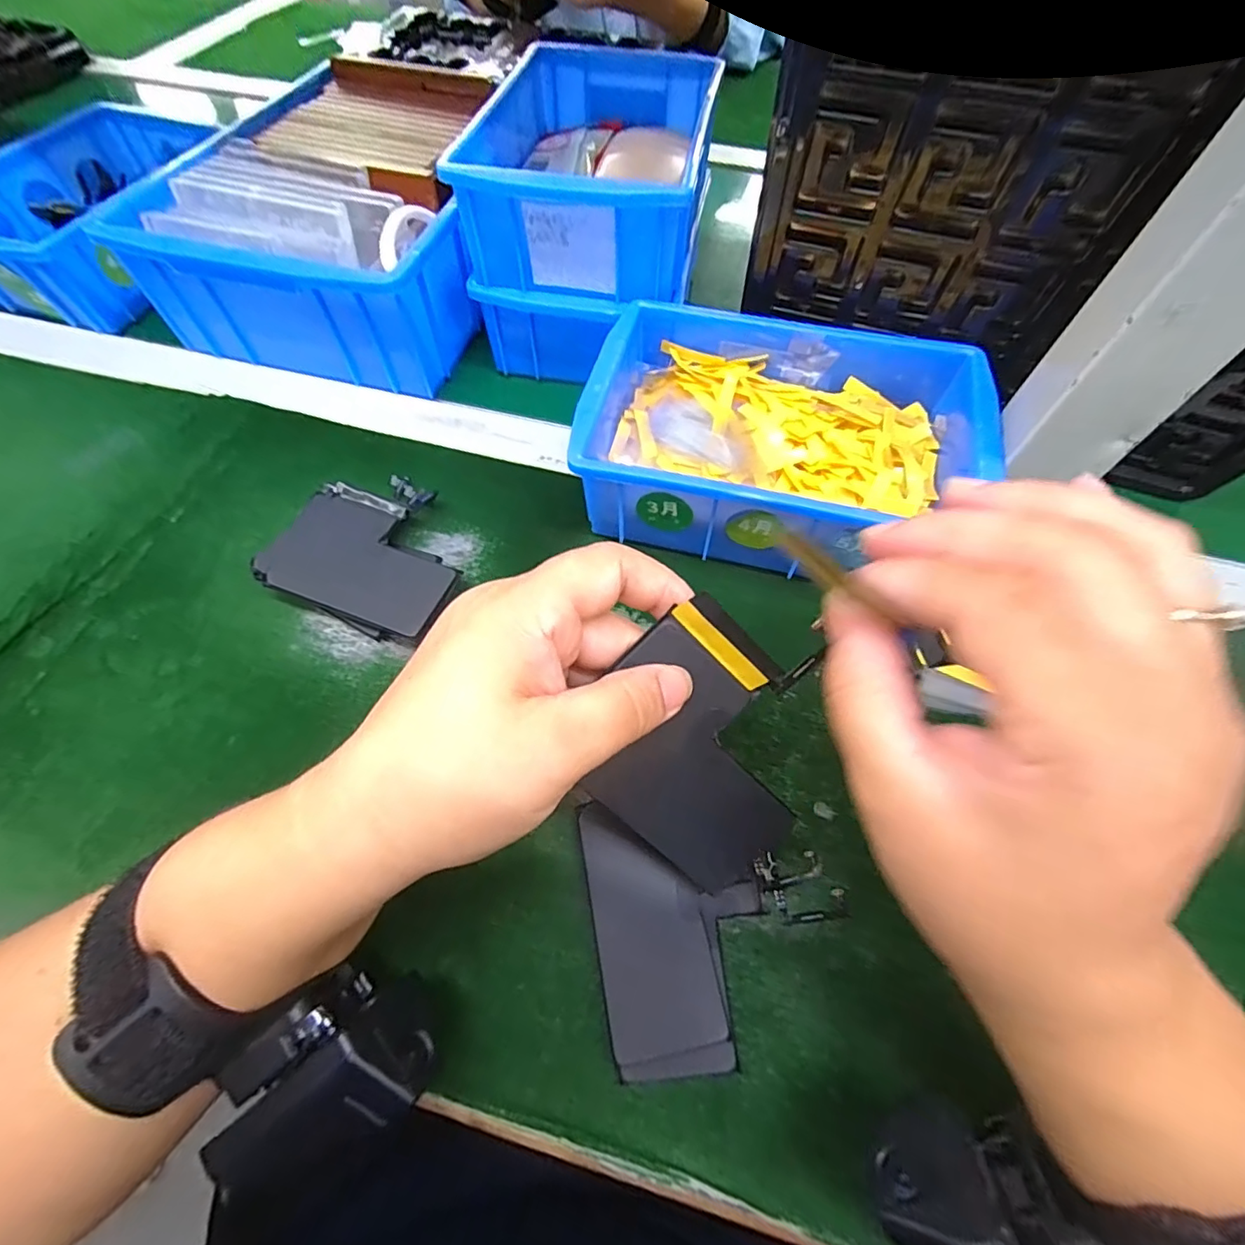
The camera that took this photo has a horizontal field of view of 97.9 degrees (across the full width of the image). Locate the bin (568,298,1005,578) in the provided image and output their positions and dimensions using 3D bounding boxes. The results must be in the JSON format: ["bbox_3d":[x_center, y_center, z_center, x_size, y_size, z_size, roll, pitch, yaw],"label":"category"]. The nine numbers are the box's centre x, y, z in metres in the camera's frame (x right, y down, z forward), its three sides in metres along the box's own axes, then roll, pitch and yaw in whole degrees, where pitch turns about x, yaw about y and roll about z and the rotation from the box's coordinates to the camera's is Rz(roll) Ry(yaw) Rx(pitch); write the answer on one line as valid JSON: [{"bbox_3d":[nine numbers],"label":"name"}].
[{"bbox_3d":[0.083,-0.099,0.297,0.201,0.055,0.146,17,61,9],"label":"bin"}]

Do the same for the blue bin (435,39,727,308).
[{"bbox_3d":[-0.013,-0.289,0.343,0.125,0.057,0.195,10,61,4],"label":"blue bin"}]

